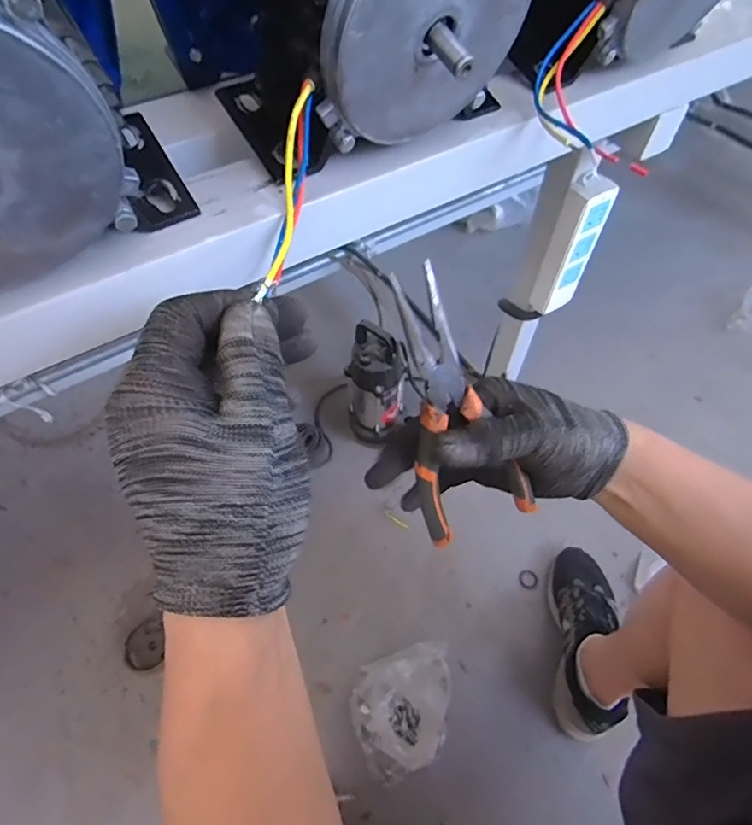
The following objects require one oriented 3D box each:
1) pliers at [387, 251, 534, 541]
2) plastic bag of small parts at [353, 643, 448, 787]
[{"bbox_3d":[0.054,0.000,0.319,0.071,0.189,0.021,-22,24,-13],"label":"pliers"},{"bbox_3d":[0.033,0.448,0.724,0.142,0.152,0.171,-3,56,-2],"label":"plastic bag of small parts"}]

